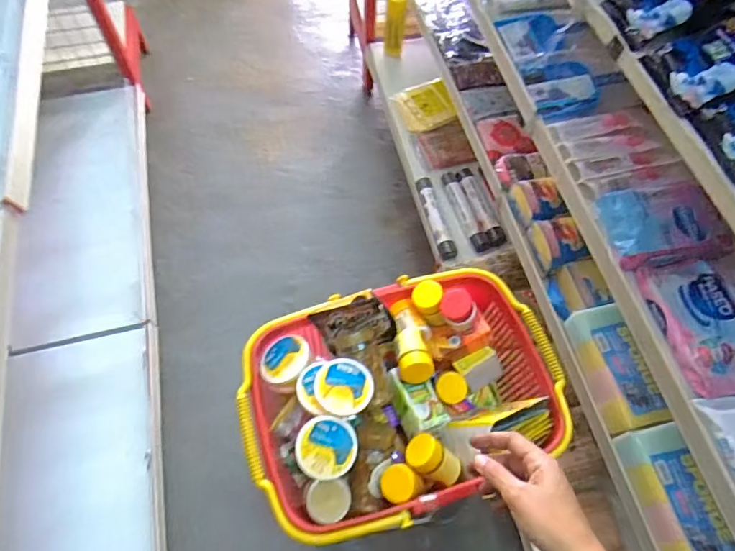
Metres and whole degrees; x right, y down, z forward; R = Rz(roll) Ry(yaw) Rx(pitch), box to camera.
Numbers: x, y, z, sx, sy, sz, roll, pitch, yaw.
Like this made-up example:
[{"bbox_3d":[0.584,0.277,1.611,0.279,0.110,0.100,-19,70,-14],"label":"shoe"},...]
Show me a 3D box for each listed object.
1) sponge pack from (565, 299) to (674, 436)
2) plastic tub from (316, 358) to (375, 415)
[{"bbox_3d":[0.416,0.156,0.829,0.080,0.070,0.209,-8,61,-7],"label":"sponge pack"},{"bbox_3d":[-0.029,0.145,0.625,0.071,0.042,0.071,1,61,-2],"label":"plastic tub"}]

